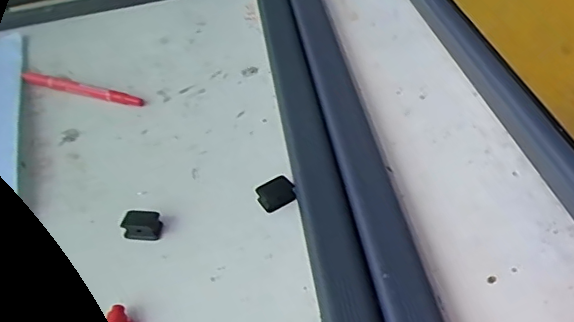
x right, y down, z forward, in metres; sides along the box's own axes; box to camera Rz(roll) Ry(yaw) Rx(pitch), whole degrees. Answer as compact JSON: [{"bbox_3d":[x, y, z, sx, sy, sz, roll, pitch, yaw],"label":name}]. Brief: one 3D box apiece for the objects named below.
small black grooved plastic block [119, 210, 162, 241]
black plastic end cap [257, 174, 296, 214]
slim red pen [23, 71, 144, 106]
[{"bbox_3d":[-0.088,0.039,0.343,0.023,0.012,0.015,2,44,9],"label":"small black grooved plastic block"},{"bbox_3d":[-0.006,0.020,0.353,0.023,0.009,0.016,-30,48,-23],"label":"black plastic end cap"},{"bbox_3d":[-0.169,-0.059,0.461,0.115,0.011,0.009,12,47,19],"label":"slim red pen"}]

